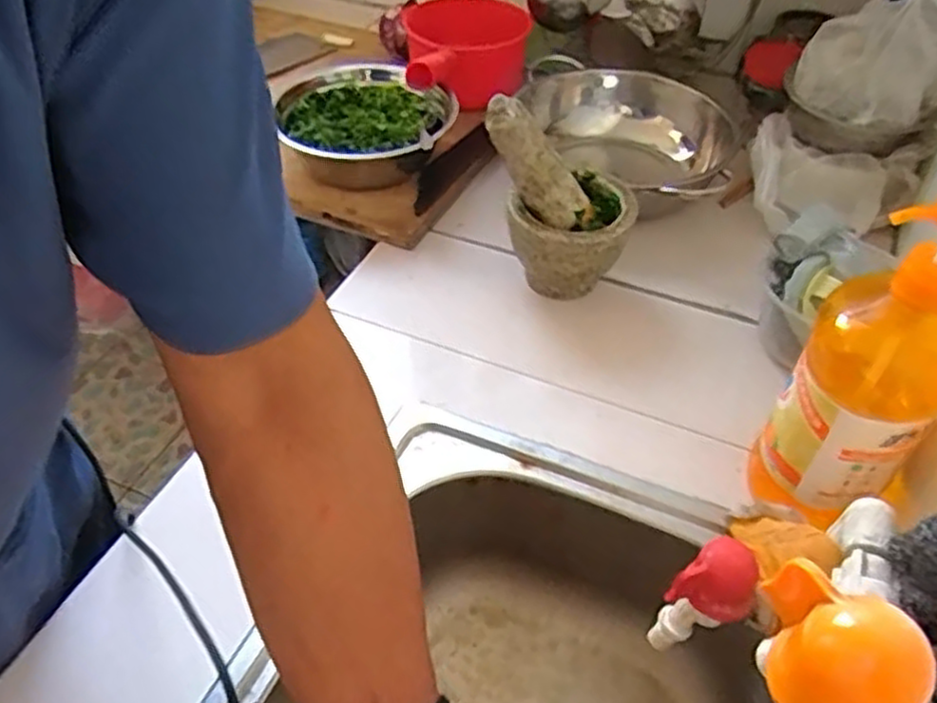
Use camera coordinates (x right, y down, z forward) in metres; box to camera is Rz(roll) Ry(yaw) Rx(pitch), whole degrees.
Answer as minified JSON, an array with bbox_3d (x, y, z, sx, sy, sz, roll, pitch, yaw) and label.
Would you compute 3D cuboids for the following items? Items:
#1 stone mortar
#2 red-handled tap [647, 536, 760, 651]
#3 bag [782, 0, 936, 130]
[{"bbox_3d":[0.098,-0.105,0.752,0.123,0.112,0.113,-9,47,-11],"label":"stone mortar"},{"bbox_3d":[0.145,0.154,0.463,0.048,0.083,0.044,-26,52,-24],"label":"red-handled tap"},{"bbox_3d":[0.433,-0.322,0.770,0.158,0.150,0.126,26,50,22],"label":"bag"}]

